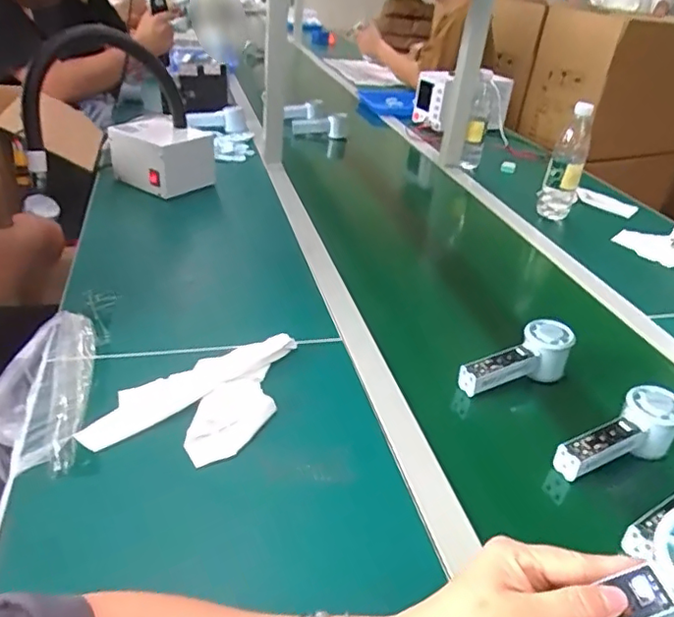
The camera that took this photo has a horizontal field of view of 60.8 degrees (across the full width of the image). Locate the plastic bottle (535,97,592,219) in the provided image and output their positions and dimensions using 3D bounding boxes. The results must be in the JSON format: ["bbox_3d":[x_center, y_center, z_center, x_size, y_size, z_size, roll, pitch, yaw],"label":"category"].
[{"bbox_3d":[0.453,-0.275,1.147,0.069,0.242,0.071,20,34,21],"label":"plastic bottle"}]

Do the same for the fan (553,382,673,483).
[{"bbox_3d":[0.293,0.129,0.598,0.153,0.065,0.056,-9,35,-24],"label":"fan"}]

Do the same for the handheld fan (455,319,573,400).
[{"bbox_3d":[0.216,0.068,0.704,0.151,0.056,0.055,-22,39,-13],"label":"handheld fan"}]

